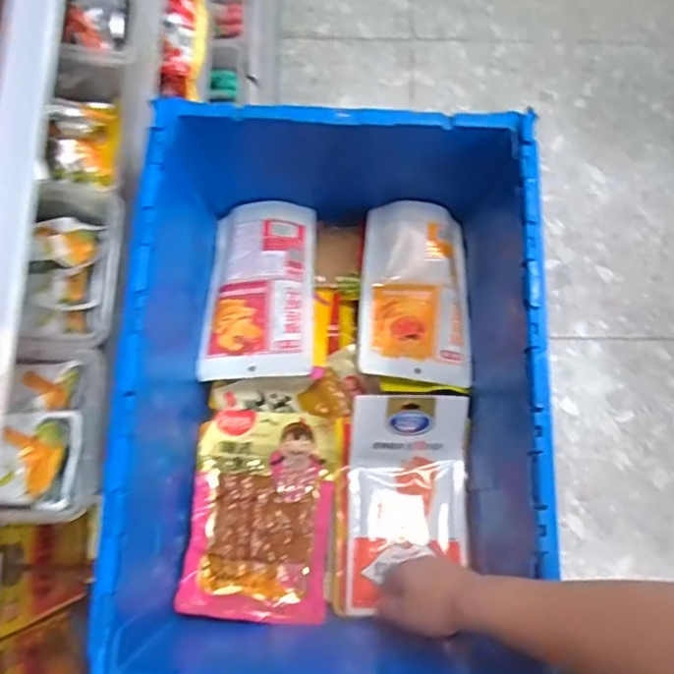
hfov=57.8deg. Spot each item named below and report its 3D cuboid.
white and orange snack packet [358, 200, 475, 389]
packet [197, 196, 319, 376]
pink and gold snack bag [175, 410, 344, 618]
[{"bbox_3d":[0.103,-0.062,0.784,0.144,0.060,0.238,3,77,1],"label":"white and orange snack packet"},{"bbox_3d":[-0.099,-0.067,0.796,0.145,0.049,0.243,0,77,-1],"label":"packet"},{"bbox_3d":[-0.088,0.207,0.735,0.173,0.037,0.237,3,77,-1],"label":"pink and gold snack bag"}]

